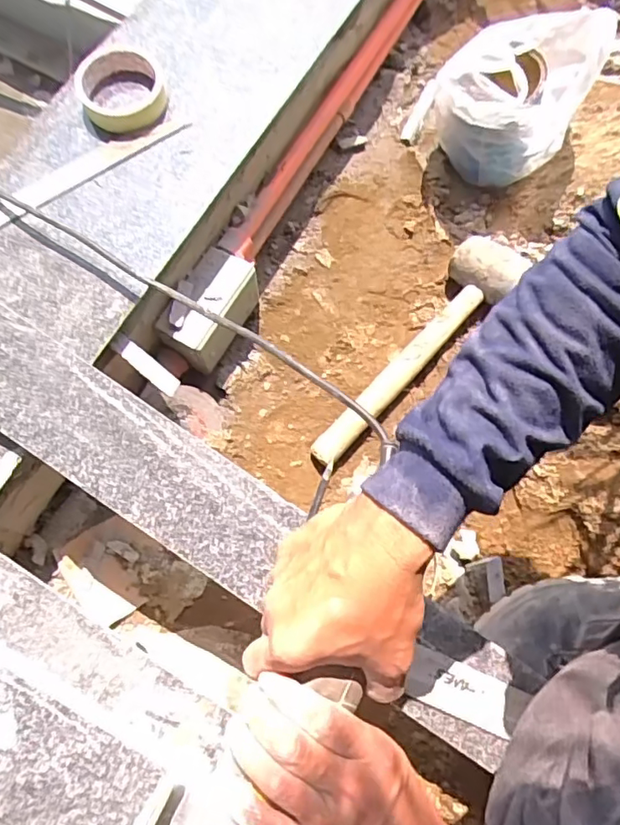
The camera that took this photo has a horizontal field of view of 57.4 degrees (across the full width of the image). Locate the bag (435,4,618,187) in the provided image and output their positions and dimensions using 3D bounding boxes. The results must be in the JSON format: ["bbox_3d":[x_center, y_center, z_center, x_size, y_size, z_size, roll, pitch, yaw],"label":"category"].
[{"bbox_3d":[0.236,-0.374,0.682,0.166,0.164,0.125,18,74,6],"label":"bag"}]

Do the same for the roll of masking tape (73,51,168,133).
[{"bbox_3d":[-0.197,-0.336,0.592,0.087,0.025,0.083,0,73,1],"label":"roll of masking tape"}]

